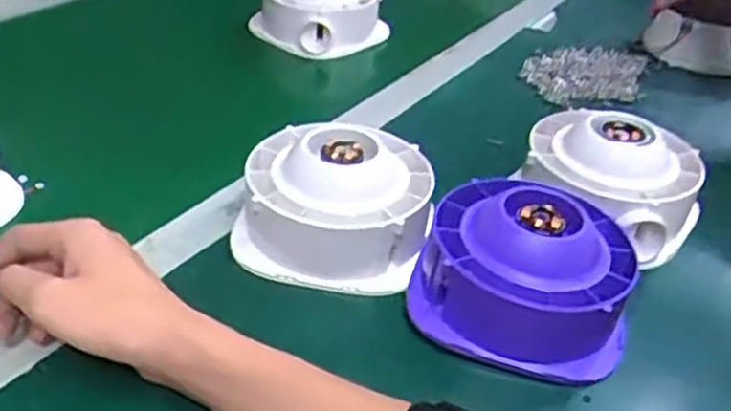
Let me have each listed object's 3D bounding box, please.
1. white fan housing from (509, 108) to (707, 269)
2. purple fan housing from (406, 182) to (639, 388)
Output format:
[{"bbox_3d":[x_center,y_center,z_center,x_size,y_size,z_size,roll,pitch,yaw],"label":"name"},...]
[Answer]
[{"bbox_3d":[0.185,-0.021,0.580,0.140,0.070,0.115,19,37,17],"label":"white fan housing"},{"bbox_3d":[0.103,0.037,0.486,0.134,0.071,0.127,15,36,12],"label":"purple fan housing"}]

